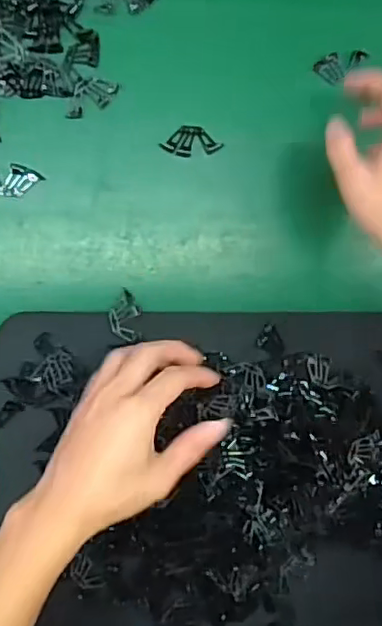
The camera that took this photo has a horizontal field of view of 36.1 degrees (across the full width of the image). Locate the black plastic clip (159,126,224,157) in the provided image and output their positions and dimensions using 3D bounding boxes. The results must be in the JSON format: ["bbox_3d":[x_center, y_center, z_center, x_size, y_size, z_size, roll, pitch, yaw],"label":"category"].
[{"bbox_3d":[0.001,-0.146,0.499,0.051,0.006,0.025,-2,96,-9],"label":"black plastic clip"}]

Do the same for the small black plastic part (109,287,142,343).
[{"bbox_3d":[-0.055,0.002,0.494,0.027,0.008,0.046,4,72,-6],"label":"small black plastic part"}]

